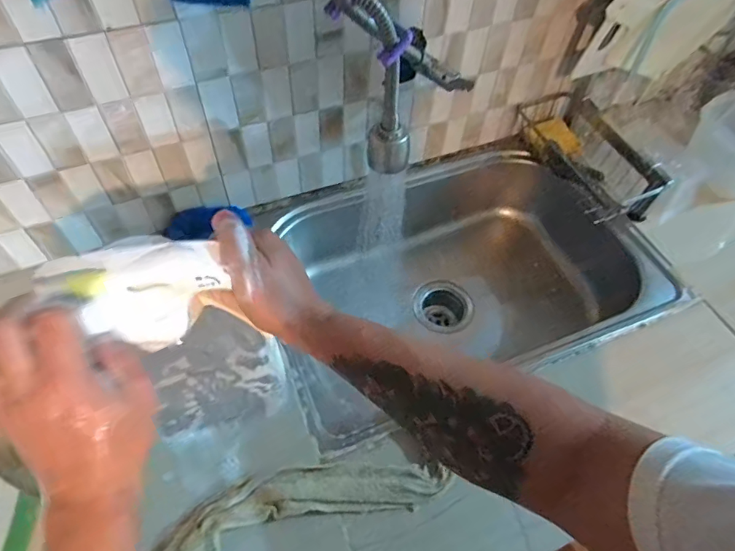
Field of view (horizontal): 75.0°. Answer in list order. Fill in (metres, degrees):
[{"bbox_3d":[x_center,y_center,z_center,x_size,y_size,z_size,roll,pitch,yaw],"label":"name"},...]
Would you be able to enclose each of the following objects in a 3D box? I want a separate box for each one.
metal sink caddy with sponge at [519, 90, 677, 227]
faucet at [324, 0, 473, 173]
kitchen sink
[{"bbox_3d":[0.353,-0.199,0.782,0.109,0.082,0.251,-20,60,-16],"label":"metal sink caddy with sponge"},{"bbox_3d":[0.042,-0.260,0.548,0.107,0.188,0.206,26,59,14],"label":"faucet"},{"bbox_3d":[0.125,0.023,0.801,0.571,0.248,0.396,-17,59,-14],"label":"kitchen sink"}]

